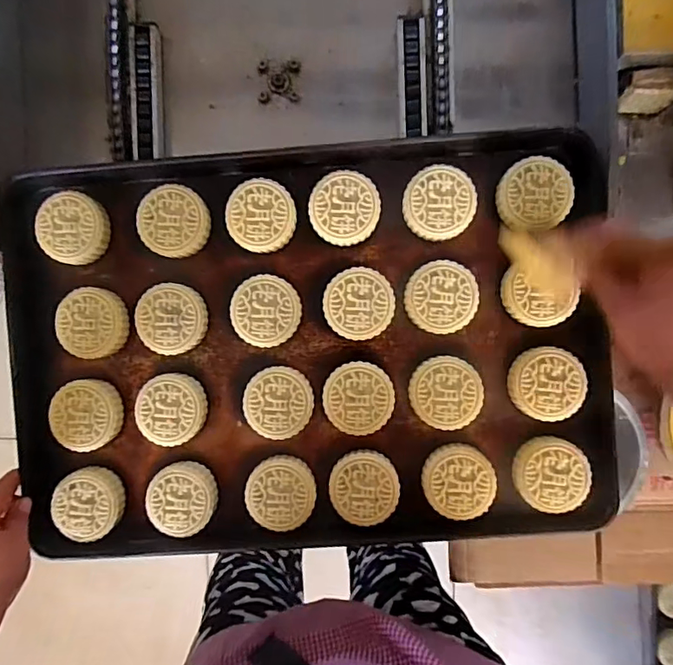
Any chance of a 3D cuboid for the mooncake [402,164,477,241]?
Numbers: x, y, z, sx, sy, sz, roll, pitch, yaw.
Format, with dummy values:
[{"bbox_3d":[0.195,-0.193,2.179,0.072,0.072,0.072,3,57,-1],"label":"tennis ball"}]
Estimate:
[{"bbox_3d":[0.103,-0.129,0.508,0.068,0.026,0.070,0,92,3],"label":"mooncake"}]

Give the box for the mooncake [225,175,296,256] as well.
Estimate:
[{"bbox_3d":[-0.076,-0.118,0.513,0.066,0.025,0.072,1,92,3],"label":"mooncake"}]

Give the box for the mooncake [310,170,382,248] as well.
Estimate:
[{"bbox_3d":[0.009,-0.125,0.511,0.068,0.023,0.070,3,92,3],"label":"mooncake"}]

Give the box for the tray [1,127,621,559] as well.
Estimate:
[{"bbox_3d":[-0.033,0.015,0.513,0.586,0.044,0.397,-4,92,3],"label":"tray"}]

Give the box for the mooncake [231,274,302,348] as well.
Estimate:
[{"bbox_3d":[-0.071,-0.022,0.516,0.067,0.026,0.069,-9,91,3],"label":"mooncake"}]

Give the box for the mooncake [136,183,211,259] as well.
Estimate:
[{"bbox_3d":[-0.165,-0.113,0.514,0.068,0.024,0.070,0,92,3],"label":"mooncake"}]

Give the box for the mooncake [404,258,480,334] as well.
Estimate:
[{"bbox_3d":[0.105,-0.036,0.510,0.069,0.026,0.070,0,92,3],"label":"mooncake"}]

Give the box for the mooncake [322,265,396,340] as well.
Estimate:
[{"bbox_3d":[0.023,-0.029,0.510,0.069,0.026,0.069,4,92,3],"label":"mooncake"}]

